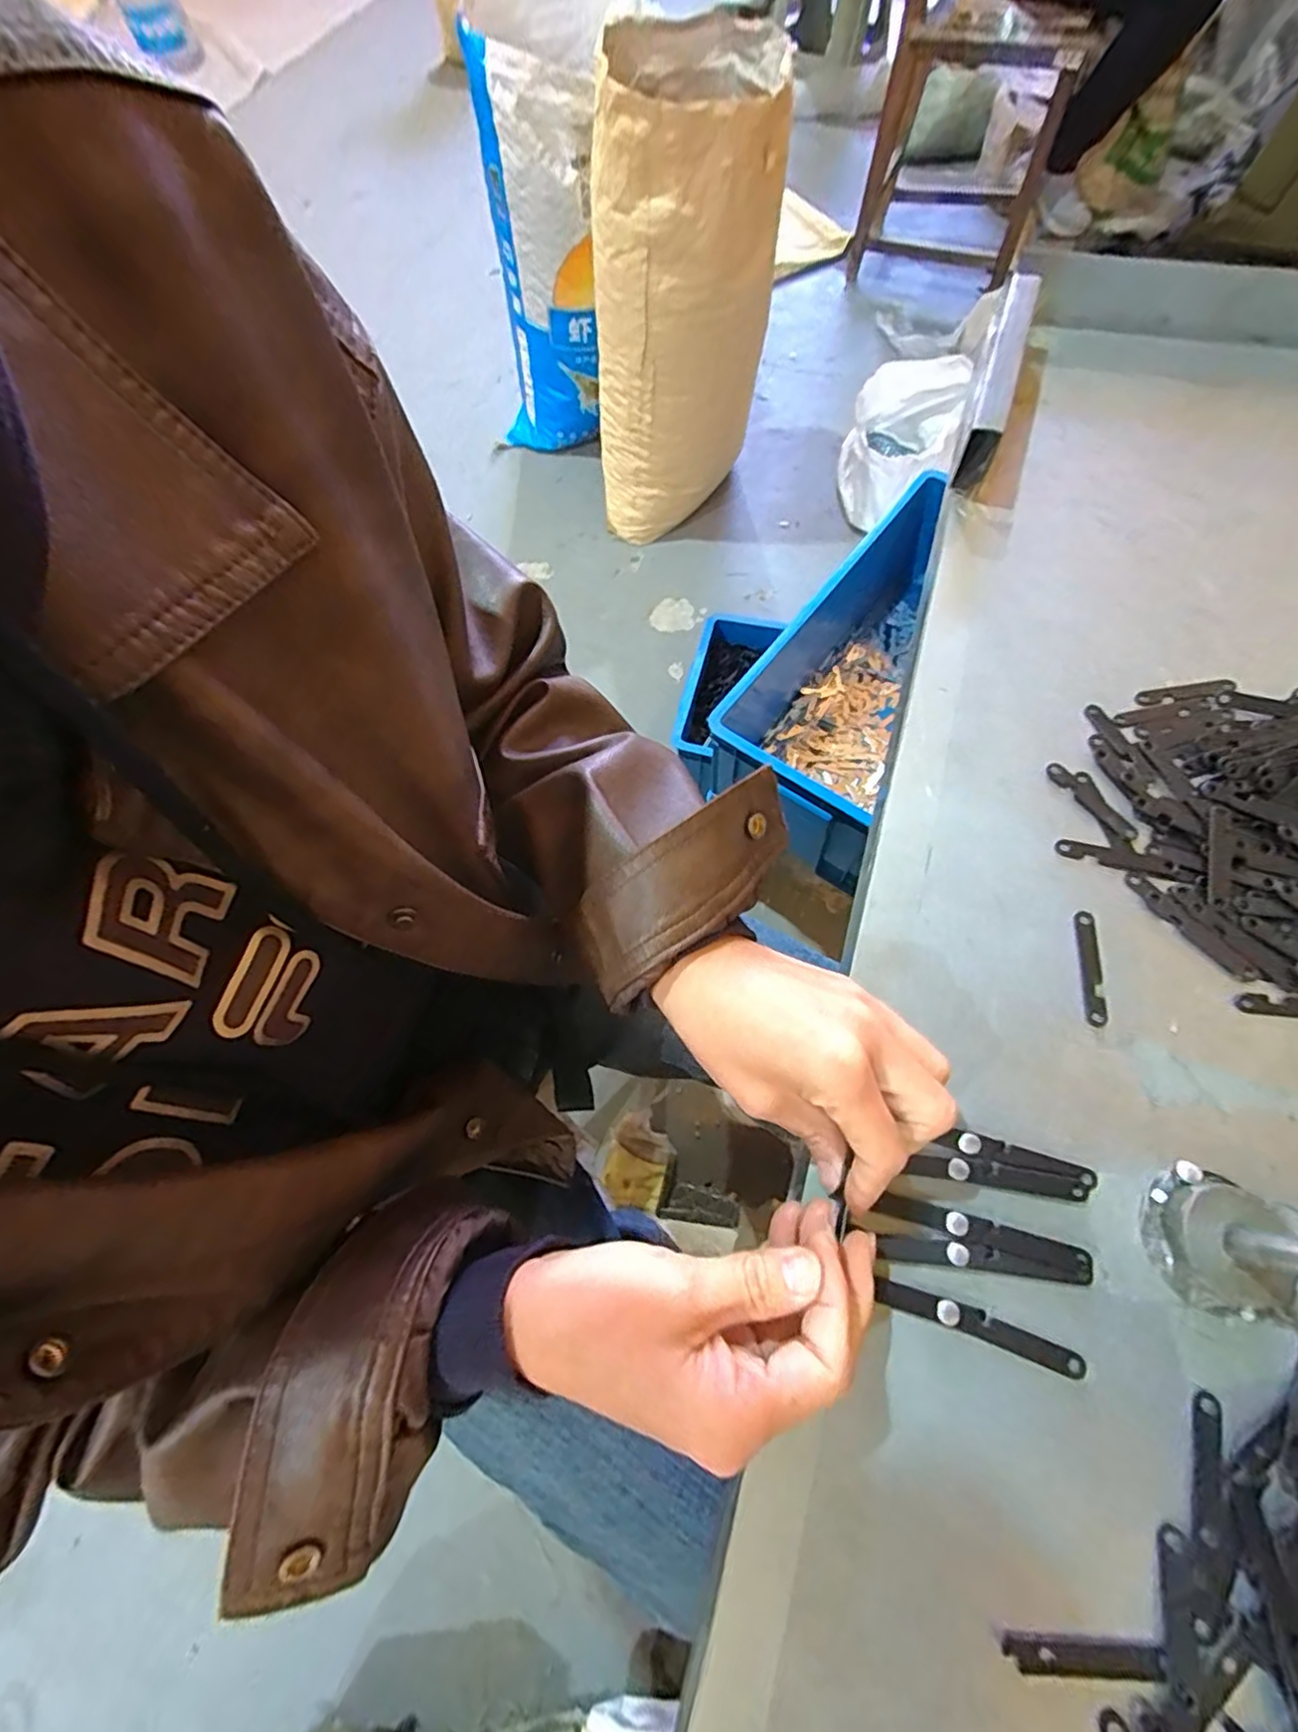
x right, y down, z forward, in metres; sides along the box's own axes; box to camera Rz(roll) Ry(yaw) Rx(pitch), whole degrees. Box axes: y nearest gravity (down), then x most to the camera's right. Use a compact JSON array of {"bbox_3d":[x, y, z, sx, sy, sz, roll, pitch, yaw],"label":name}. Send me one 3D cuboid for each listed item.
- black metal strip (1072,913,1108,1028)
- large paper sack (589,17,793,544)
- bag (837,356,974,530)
[{"bbox_3d":[0.201,0.046,0.290,0.009,0.004,0.052,6,67,6],"label":"black metal strip"},{"bbox_3d":[0.060,-1.122,1.292,0.324,0.655,0.429,0,67,3],"label":"large paper sack"},{"bbox_3d":[0.590,-1.013,1.542,0.233,0.229,0.369,21,70,12],"label":"bag"}]

